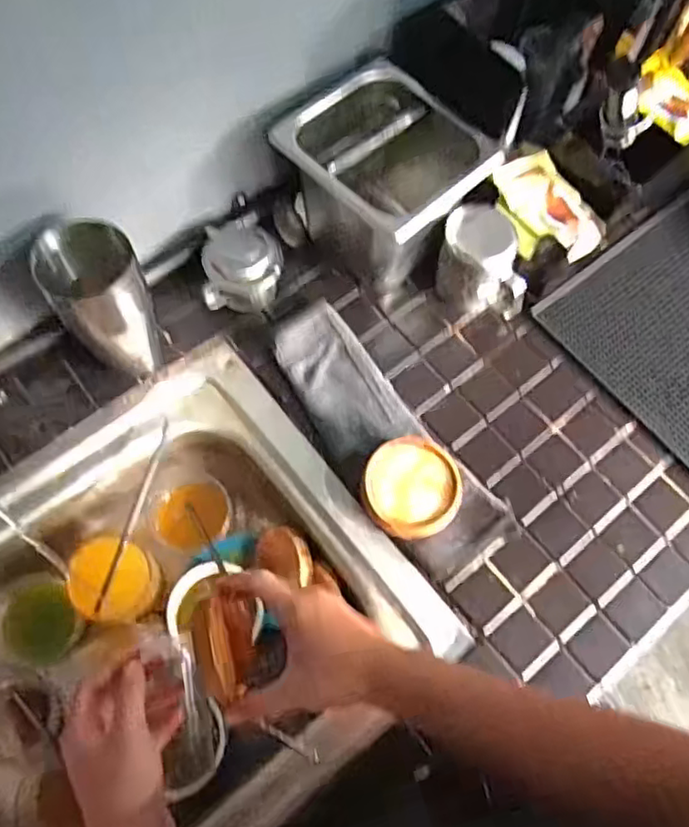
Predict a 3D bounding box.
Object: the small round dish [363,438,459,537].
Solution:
[{"bbox_3d":[0.064,0.073,0.627,0.089,0.044,0.093,1,68,-3],"label":"small round dish"}]

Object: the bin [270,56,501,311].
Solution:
[{"bbox_3d":[0.045,-0.239,0.696,0.184,0.164,0.163,37,69,12],"label":"bin"}]

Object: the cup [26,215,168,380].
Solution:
[{"bbox_3d":[-0.225,-0.100,0.617,0.077,0.176,0.077,1,66,-3],"label":"cup"}]

